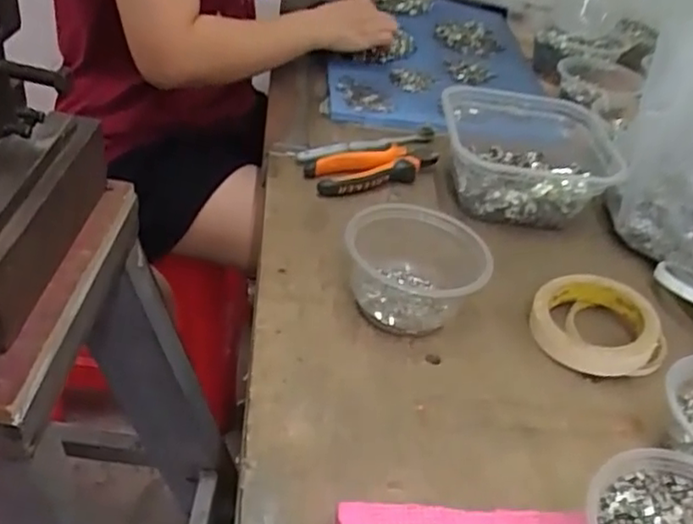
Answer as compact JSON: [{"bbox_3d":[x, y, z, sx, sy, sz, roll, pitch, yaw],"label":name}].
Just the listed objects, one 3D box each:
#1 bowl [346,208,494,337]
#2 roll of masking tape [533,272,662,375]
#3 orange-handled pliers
[{"bbox_3d":[0.054,0.009,0.549,0.114,0.065,0.103,9,38,-1],"label":"bowl"},{"bbox_3d":[0.202,0.049,0.556,0.094,0.035,0.100,12,38,6],"label":"roll of masking tape"},{"bbox_3d":[0.032,-0.099,0.708,0.146,0.023,0.055,-12,42,-23],"label":"orange-handled pliers"}]

